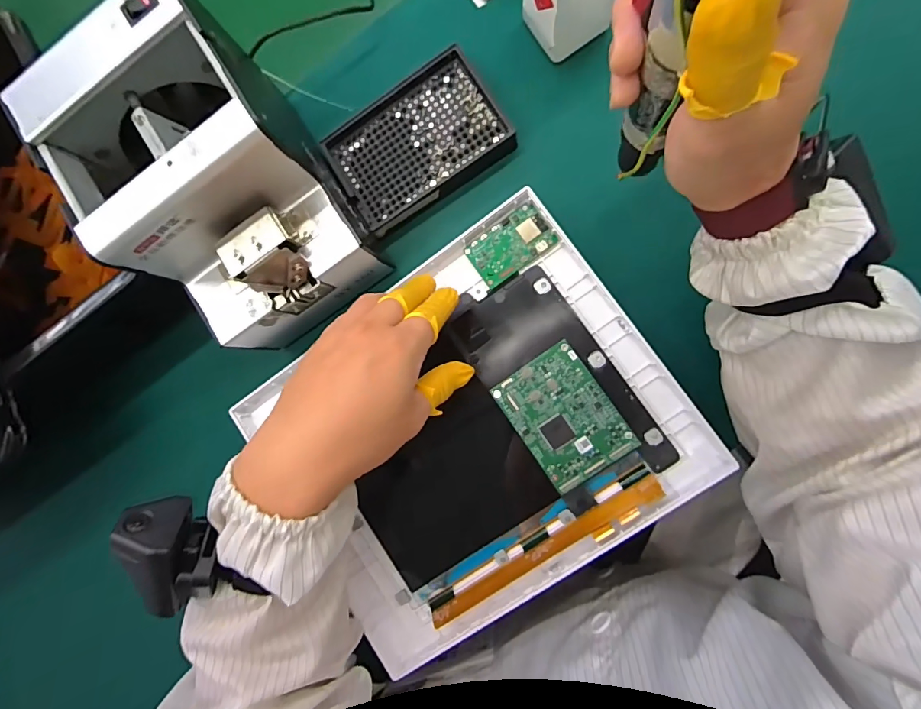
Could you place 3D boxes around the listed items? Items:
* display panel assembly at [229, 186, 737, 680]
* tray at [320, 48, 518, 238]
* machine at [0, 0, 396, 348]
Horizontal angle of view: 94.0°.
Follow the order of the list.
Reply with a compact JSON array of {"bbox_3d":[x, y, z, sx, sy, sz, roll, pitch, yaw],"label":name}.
[{"bbox_3d":[0.005,0.065,0.343,0.307,0.028,0.253,-36,82,6],"label":"display panel assembly"},{"bbox_3d":[-0.036,-0.175,0.357,0.139,0.020,0.100,-30,82,6],"label":"tray"},{"bbox_3d":[-0.163,-0.111,0.299,0.126,0.132,0.170,-33,82,6],"label":"machine"}]

